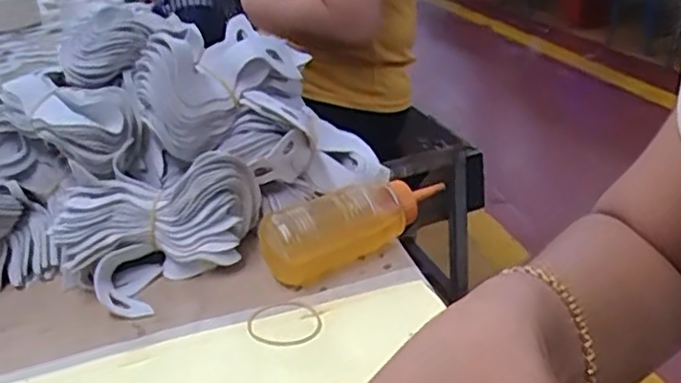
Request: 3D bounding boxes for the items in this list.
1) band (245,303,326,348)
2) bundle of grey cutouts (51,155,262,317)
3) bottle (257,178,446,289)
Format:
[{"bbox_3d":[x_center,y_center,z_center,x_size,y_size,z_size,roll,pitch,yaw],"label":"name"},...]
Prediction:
[{"bbox_3d":[-0.037,0.083,0.434,0.048,0.004,0.044,-5,28,3],"label":"band"},{"bbox_3d":[-0.125,0.021,0.487,0.134,0.077,0.087,-28,35,-36],"label":"bundle of grey cutouts"},{"bbox_3d":[0.012,0.021,0.489,0.145,0.046,0.045,-25,33,-31],"label":"bottle"}]

